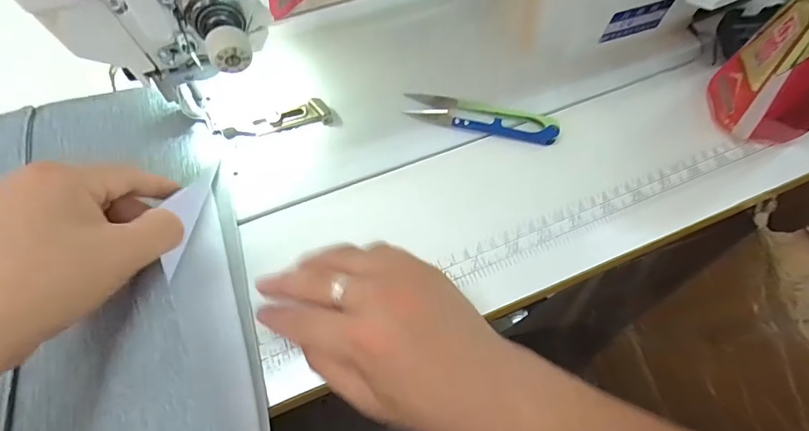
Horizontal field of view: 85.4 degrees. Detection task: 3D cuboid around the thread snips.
[{"bbox_3d":[0.059,-0.077,0.336,0.114,0.015,0.027,12,65,5],"label":"thread snips"}]

